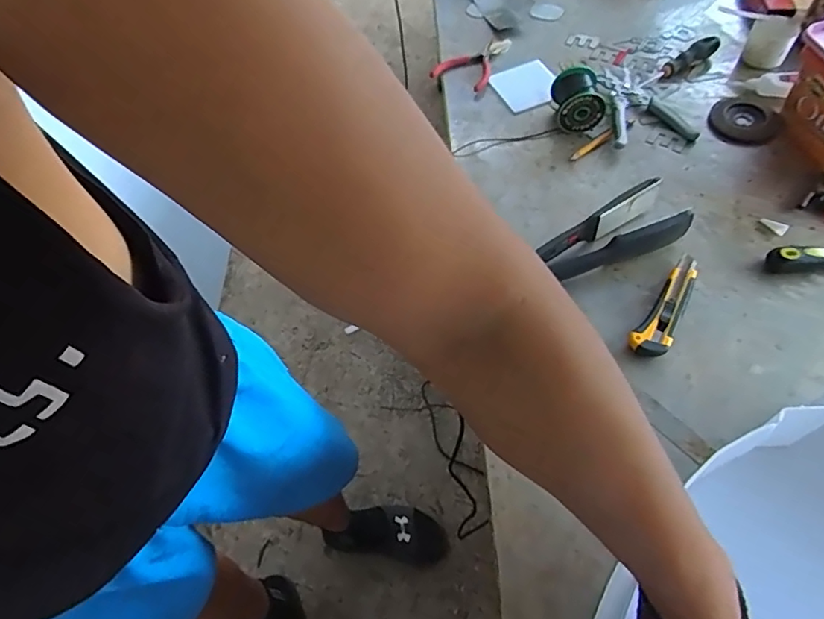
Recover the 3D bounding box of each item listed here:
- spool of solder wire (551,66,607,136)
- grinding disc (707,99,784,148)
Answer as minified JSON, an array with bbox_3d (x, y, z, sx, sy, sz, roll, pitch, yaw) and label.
[{"bbox_3d":[0.257,-0.329,0.828,0.067,0.067,0.085,-10,58,-2],"label":"spool of solder wire"},{"bbox_3d":[0.514,-0.294,0.815,0.099,0.018,0.105,-2,58,3],"label":"grinding disc"}]

